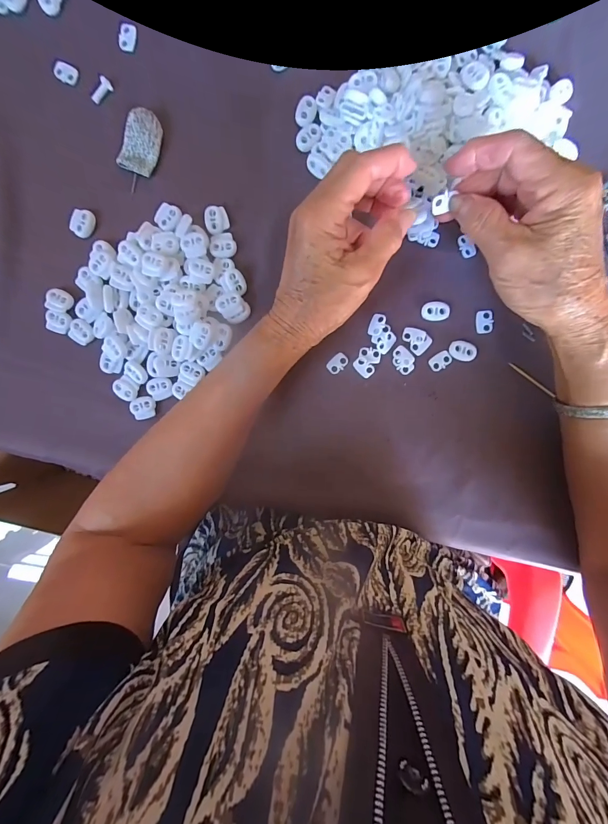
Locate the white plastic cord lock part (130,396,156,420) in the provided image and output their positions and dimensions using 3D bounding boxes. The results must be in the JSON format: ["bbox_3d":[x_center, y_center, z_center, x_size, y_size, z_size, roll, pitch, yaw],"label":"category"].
[{"bbox_3d":[-0.142,-0.004,0.308,0.022,0.004,0.020,-16,95,4],"label":"white plastic cord lock part"}]

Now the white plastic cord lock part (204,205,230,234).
[{"bbox_3d":[-0.073,-0.160,0.289,0.019,0.004,0.021,-15,95,4],"label":"white plastic cord lock part"}]

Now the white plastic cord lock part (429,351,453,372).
[{"bbox_3d":[0.117,-0.043,0.295,0.019,0.004,0.013,-30,94,5],"label":"white plastic cord lock part"}]

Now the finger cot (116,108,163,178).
[{"bbox_3d":[-0.132,-0.220,0.284,0.028,0.013,0.045,29,96,-1],"label":"finger cot"}]

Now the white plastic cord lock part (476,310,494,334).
[{"bbox_3d":[0.152,-0.076,0.292,0.014,0.004,0.019,-4,96,3],"label":"white plastic cord lock part"}]

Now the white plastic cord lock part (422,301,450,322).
[{"bbox_3d":[0.111,-0.085,0.290,0.023,0.004,0.016,-4,96,3],"label":"white plastic cord lock part"}]

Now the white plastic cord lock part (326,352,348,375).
[{"bbox_3d":[0.029,-0.042,0.299,0.014,0.004,0.019,42,96,-2],"label":"white plastic cord lock part"}]

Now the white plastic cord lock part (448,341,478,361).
[{"bbox_3d":[0.134,-0.052,0.293,0.022,0.004,0.016,9,96,1],"label":"white plastic cord lock part"}]

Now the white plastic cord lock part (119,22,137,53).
[{"bbox_3d":[-0.142,-0.303,0.280,0.012,0.006,0.020,11,96,1],"label":"white plastic cord lock part"}]

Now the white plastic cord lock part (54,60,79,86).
[{"bbox_3d":[-0.195,-0.278,0.284,0.017,0.004,0.014,22,96,0],"label":"white plastic cord lock part"}]

